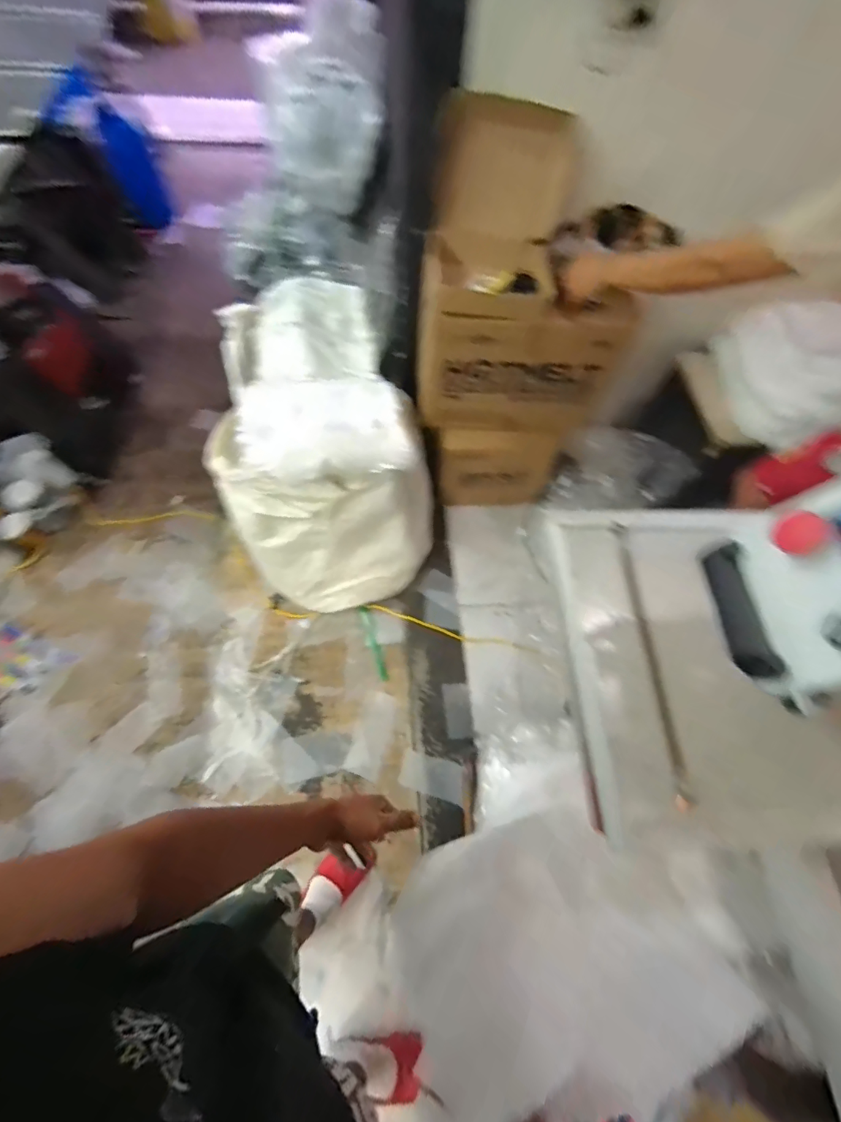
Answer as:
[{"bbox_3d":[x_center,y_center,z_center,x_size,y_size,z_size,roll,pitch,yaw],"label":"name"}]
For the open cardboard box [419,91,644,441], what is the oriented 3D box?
[{"bbox_3d":[0.284,-0.701,1.252,0.560,0.677,0.284,6,63,0],"label":"open cardboard box"}]

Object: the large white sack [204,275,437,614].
[{"bbox_3d":[-0.356,-0.405,1.578,0.678,0.456,1.035,-24,67,-14],"label":"large white sack"}]

